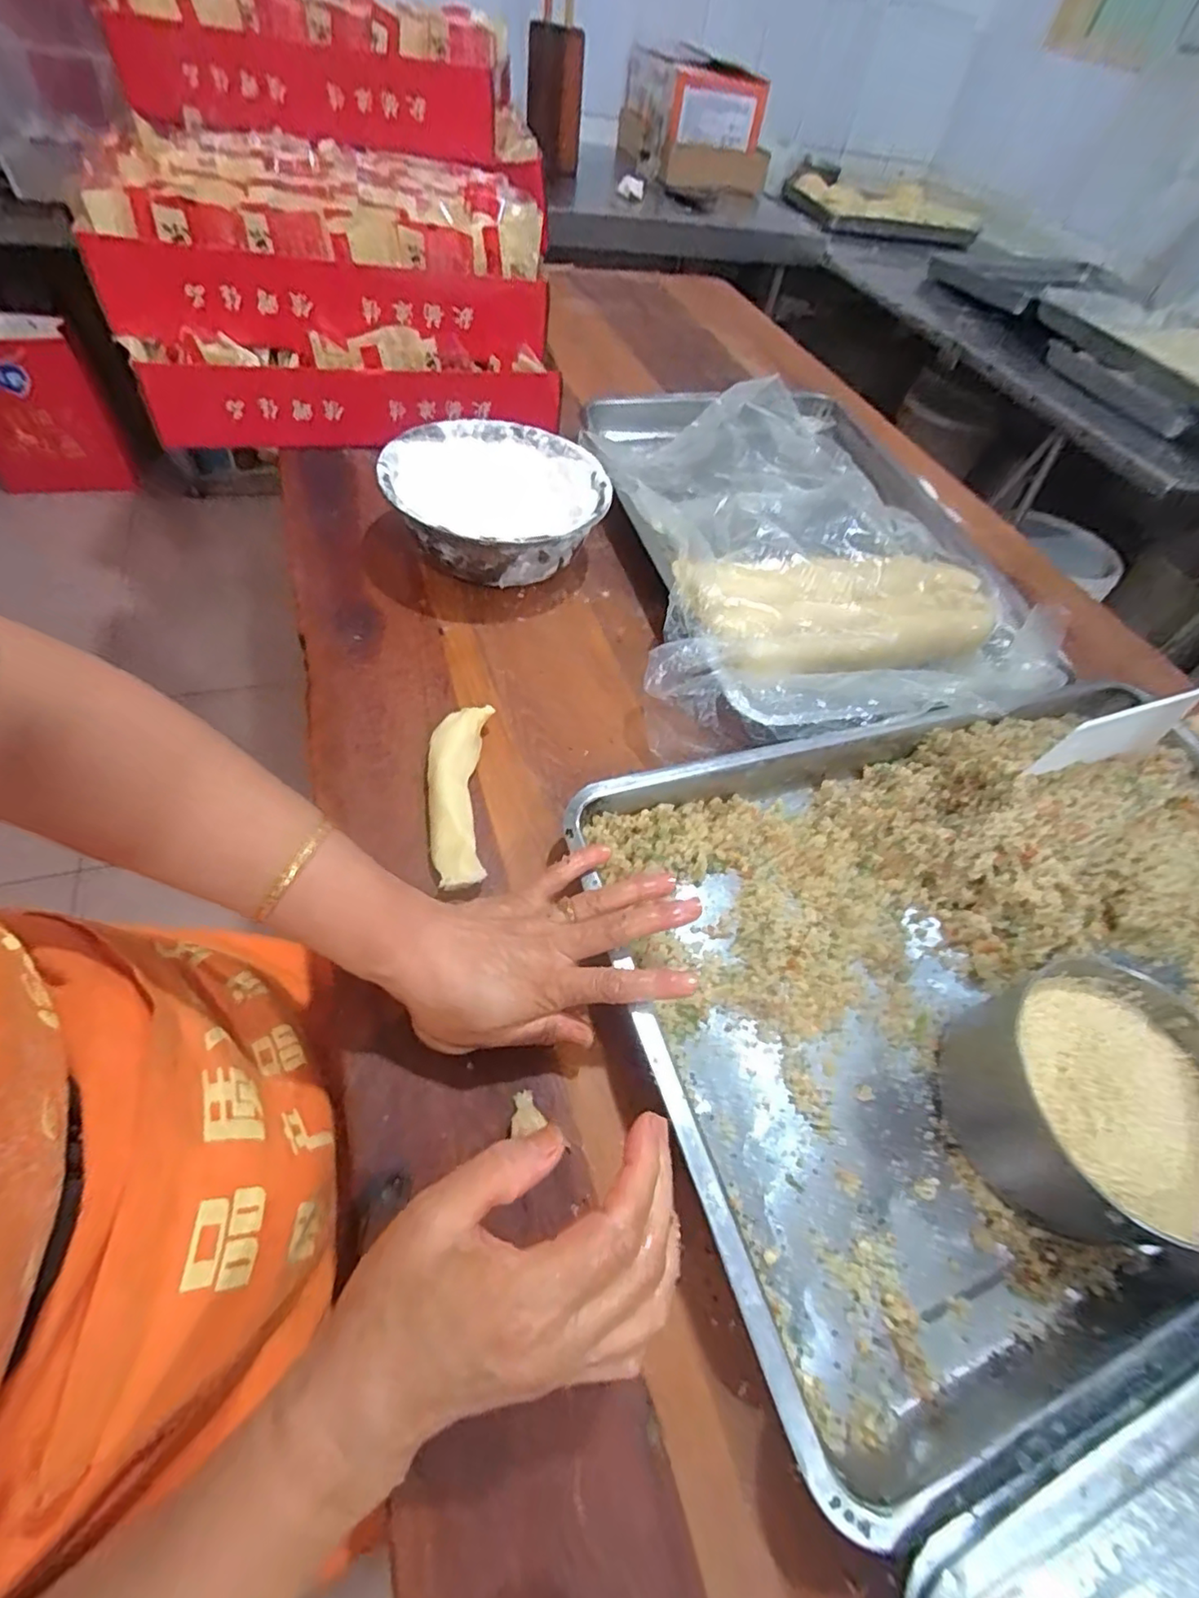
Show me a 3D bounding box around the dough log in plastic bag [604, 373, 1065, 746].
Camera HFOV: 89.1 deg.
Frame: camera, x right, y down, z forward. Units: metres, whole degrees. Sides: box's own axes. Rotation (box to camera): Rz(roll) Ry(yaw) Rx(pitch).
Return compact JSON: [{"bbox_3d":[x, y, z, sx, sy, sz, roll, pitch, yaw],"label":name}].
[{"bbox_3d":[0.224,-0.305,0.701,0.430,0.064,0.626,0,55,-10],"label":"dough log in plastic bag"}]

